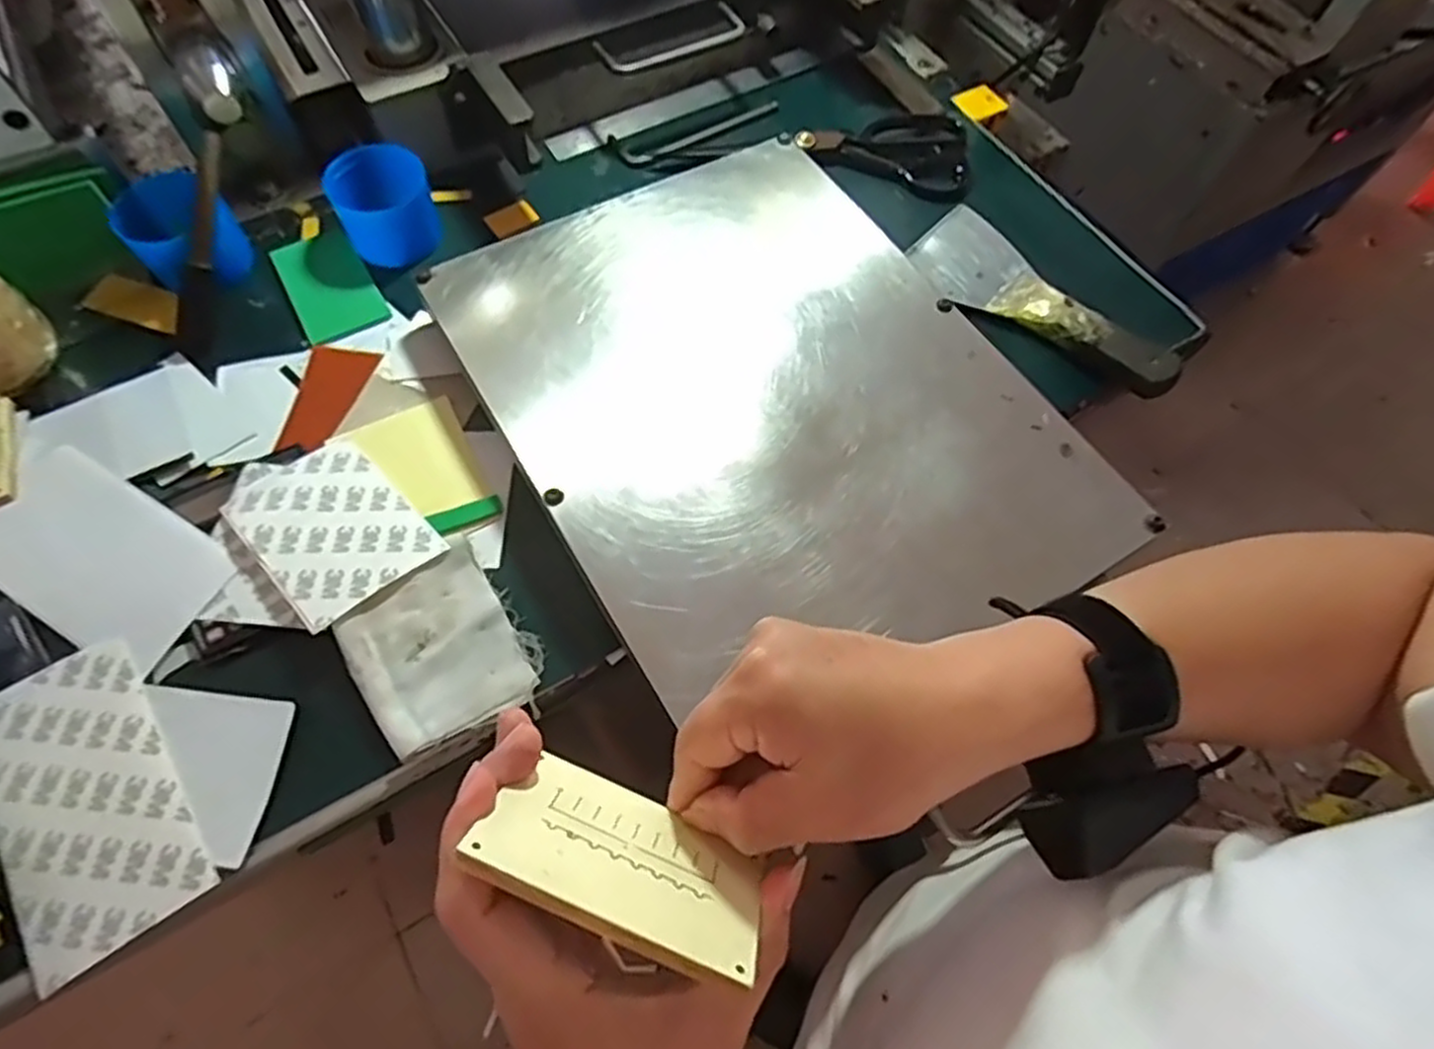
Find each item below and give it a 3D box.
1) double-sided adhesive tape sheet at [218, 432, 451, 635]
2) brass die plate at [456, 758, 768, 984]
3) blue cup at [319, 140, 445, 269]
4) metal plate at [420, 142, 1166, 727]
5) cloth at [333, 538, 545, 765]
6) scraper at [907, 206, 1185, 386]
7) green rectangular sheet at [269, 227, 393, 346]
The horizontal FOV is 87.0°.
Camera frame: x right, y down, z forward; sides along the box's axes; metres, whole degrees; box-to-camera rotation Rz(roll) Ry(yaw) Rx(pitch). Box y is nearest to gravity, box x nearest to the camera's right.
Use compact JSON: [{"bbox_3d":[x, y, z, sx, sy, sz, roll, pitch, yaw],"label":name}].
[{"bbox_3d":[-0.217,0.000,0.426,0.080,0.004,0.109,-38,67,-26],"label":"double-sided adhesive tape sheet"},{"bbox_3d":[-0.031,0.116,0.266,0.095,0.068,0.004,24,102,2],"label":"brass die plate"},{"bbox_3d":[-0.232,-0.222,0.528,0.067,0.048,0.062,-21,66,-13],"label":"blue cup"},{"bbox_3d":[0.028,-0.079,0.451,0.282,0.011,0.361,-28,68,-16],"label":"metal plate"},{"bbox_3d":[-0.150,0.066,0.401,0.080,0.014,0.093,-29,68,-16],"label":"cloth"},{"bbox_3d":[0.220,-0.159,0.527,0.070,0.032,0.201,-32,68,-17],"label":"scraper"},{"bbox_3d":[-0.267,-0.166,0.520,0.054,0.004,0.097,-28,67,-16],"label":"green rectangular sheet"}]

